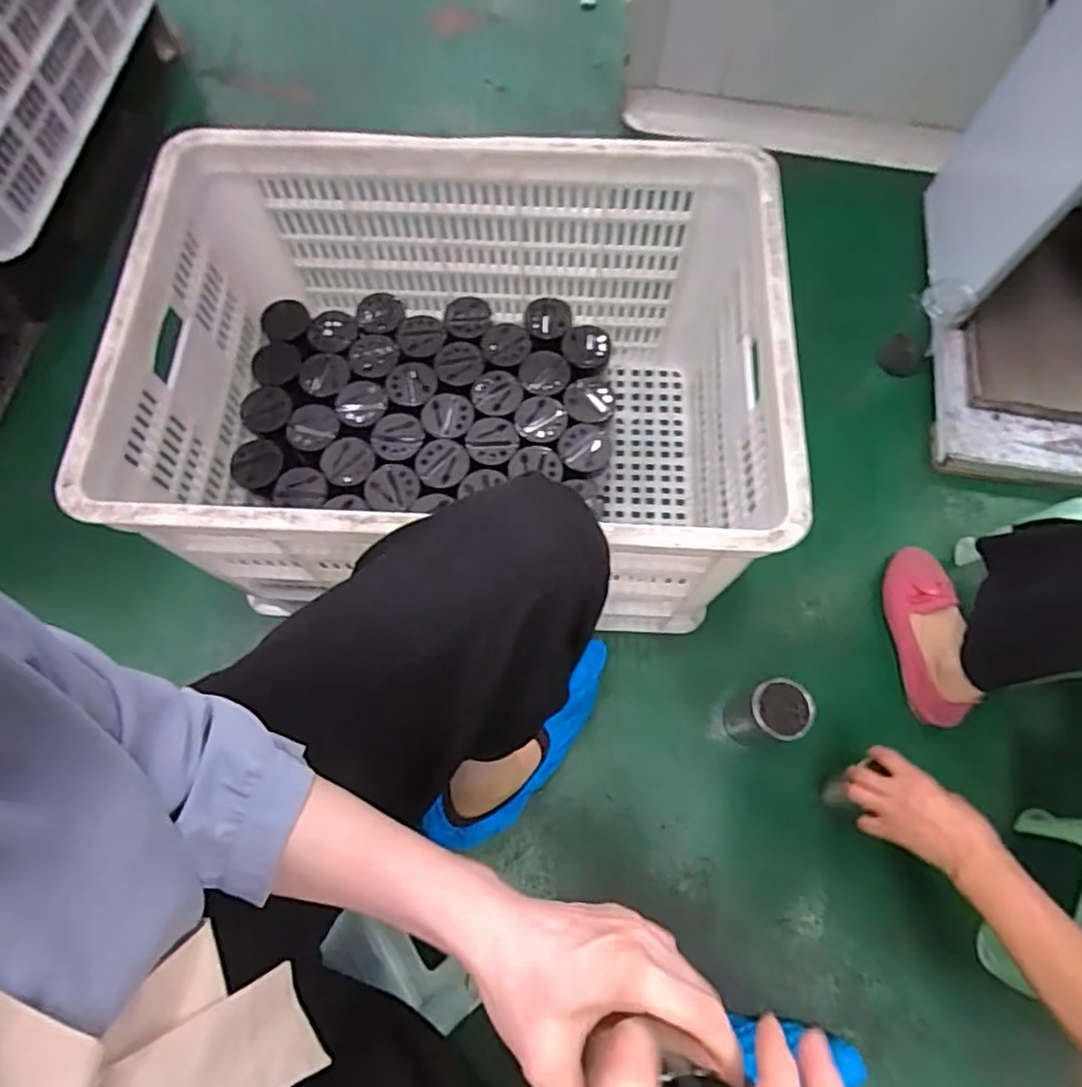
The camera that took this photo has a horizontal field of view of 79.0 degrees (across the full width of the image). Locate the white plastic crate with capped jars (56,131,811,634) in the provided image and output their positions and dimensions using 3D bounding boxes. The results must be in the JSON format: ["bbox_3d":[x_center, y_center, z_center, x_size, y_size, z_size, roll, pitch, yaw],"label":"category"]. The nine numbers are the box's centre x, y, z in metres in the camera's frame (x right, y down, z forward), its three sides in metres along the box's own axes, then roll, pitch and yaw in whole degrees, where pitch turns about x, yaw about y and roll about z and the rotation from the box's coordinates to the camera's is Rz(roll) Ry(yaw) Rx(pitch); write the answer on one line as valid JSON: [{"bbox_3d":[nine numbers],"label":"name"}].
[{"bbox_3d":[-0.075,-0.142,0.738,0.598,0.361,0.400,2,71,1],"label":"white plastic crate with capped jars"}]

